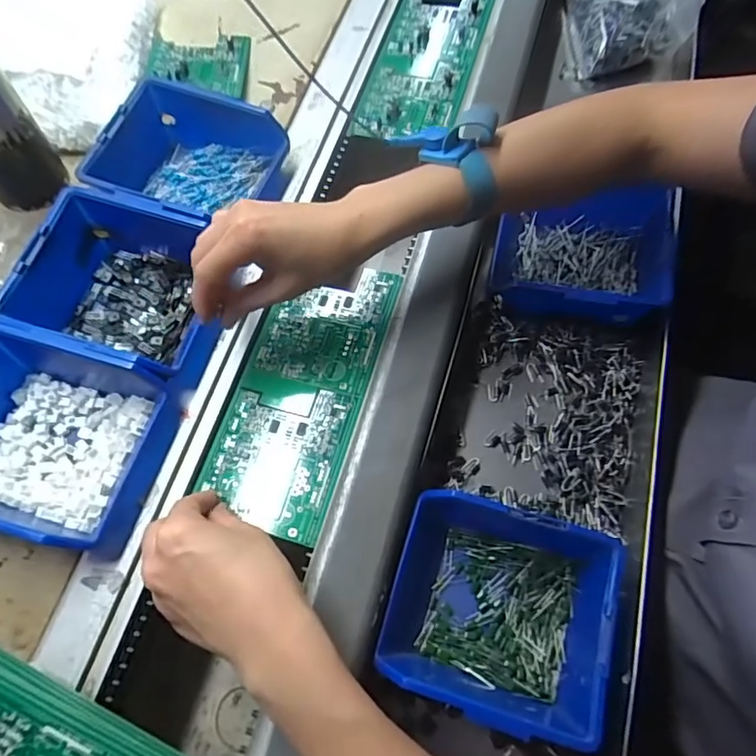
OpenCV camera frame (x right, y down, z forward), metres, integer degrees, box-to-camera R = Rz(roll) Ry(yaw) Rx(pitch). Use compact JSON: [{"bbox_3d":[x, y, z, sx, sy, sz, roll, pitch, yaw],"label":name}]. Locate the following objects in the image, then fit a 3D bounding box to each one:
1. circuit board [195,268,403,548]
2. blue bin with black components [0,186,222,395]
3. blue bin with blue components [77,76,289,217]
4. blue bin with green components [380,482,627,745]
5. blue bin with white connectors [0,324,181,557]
[{"bbox_3d":[-0.055,0.003,0.399,0.094,0.005,0.209,17,69,9],"label":"circuit board"},{"bbox_3d":[-0.189,-0.068,0.405,0.141,0.066,0.120,14,68,9],"label":"blue bin with black components"},{"bbox_3d":[-0.159,-0.177,0.453,0.143,0.067,0.120,12,68,8],"label":"blue bin with blue components"},{"bbox_3d":[0.078,0.151,0.349,0.132,0.065,0.122,12,68,8],"label":"blue bin with green components"},{"bbox_3d":[-0.226,0.039,0.358,0.140,0.063,0.117,13,68,8],"label":"blue bin with white connectors"}]

